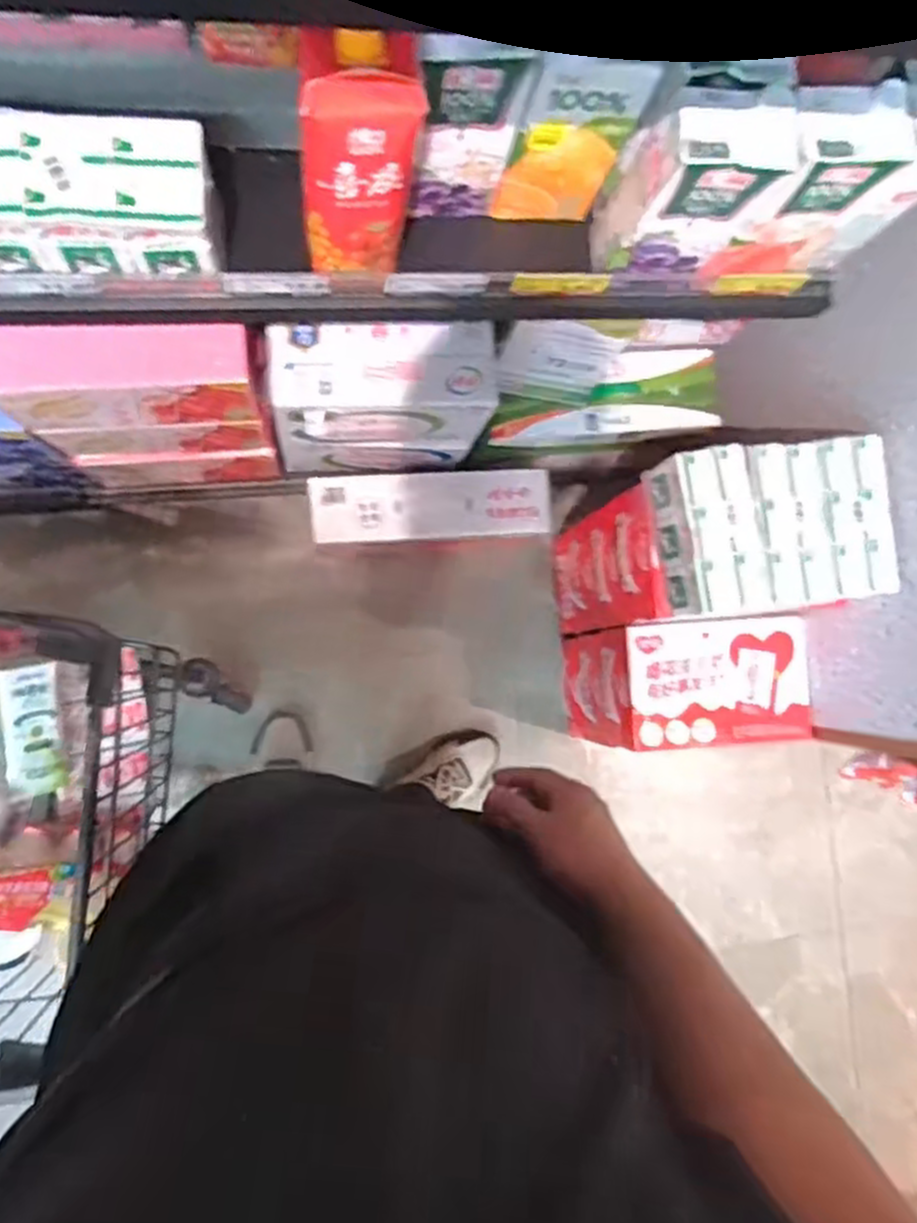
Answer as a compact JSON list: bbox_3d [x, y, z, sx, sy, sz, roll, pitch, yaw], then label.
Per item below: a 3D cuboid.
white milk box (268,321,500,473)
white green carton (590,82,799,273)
[{"bbox_3d":[-0.108,-0.279,1.051,0.268,0.286,0.114,-4,87,-10],"label":"white milk box"},{"bbox_3d":[0.195,-0.354,0.646,0.101,0.180,0.073,2,86,-9],"label":"white green carton"}]

